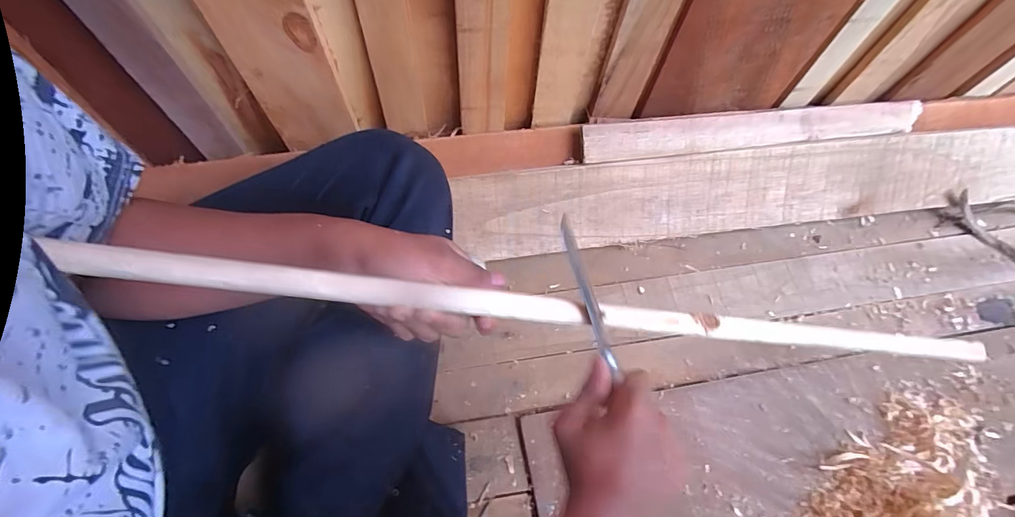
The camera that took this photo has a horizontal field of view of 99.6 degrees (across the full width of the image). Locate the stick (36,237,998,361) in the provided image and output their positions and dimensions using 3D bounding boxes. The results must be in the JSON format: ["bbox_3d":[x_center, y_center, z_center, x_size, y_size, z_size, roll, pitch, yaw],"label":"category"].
[{"bbox_3d":[0.107,0.049,0.364,0.798,0.011,0.021,7,68,-15],"label":"stick"}]

